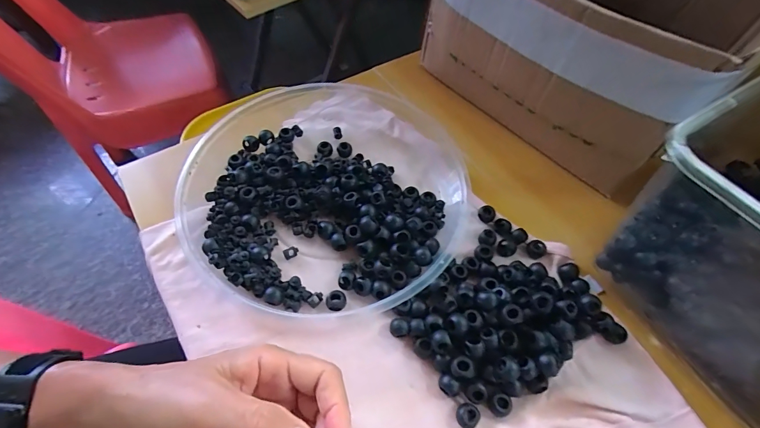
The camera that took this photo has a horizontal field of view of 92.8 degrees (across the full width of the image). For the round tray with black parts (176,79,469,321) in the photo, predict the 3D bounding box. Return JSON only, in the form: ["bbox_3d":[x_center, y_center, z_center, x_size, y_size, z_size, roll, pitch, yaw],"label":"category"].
[{"bbox_3d":[-0.040,-0.035,0.324,0.226,0.027,0.244,2,58,-3],"label":"round tray with black parts"}]

